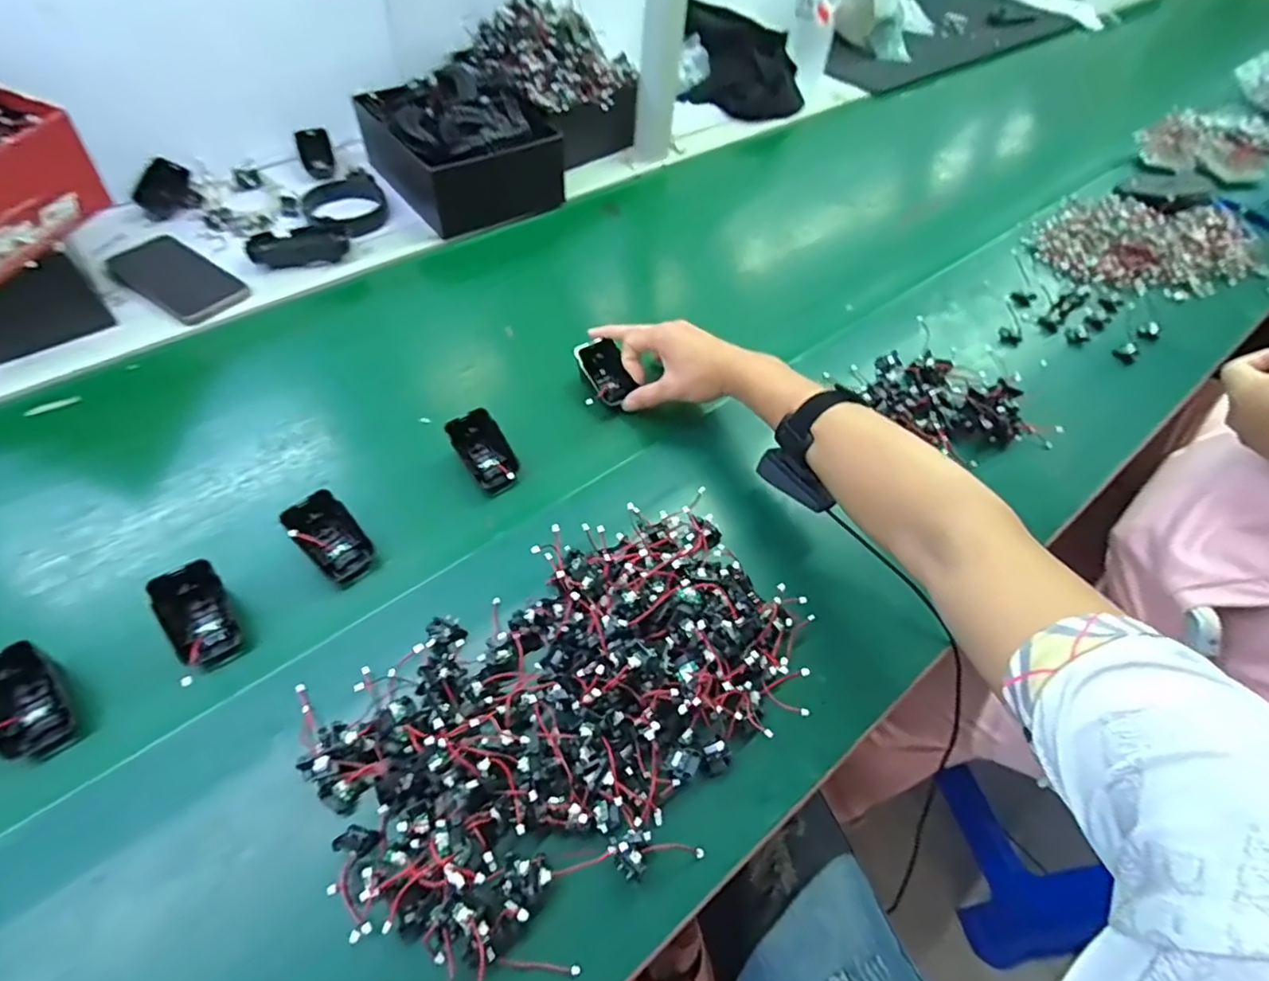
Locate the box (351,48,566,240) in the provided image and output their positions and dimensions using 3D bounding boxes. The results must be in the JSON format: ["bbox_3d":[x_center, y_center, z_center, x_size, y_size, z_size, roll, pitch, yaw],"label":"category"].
[{"bbox_3d":[-0.221,-0.457,0.805,0.190,0.111,0.239,-30,62,-23],"label":"box"}]

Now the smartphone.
[{"bbox_3d":[-0.504,-0.234,0.686,0.171,0.007,0.079,32,58,17],"label":"smartphone"}]

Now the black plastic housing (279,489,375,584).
[{"bbox_3d":[-0.241,0.037,0.495,0.044,0.023,0.071,-38,104,-31],"label":"black plastic housing"}]

